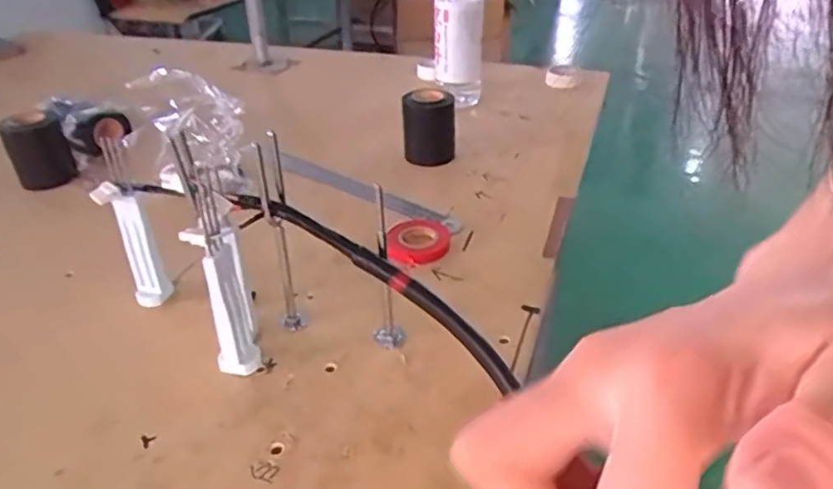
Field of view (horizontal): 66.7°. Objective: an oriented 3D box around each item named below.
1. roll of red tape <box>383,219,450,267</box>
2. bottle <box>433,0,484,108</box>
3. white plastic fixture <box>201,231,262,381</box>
[{"bbox_3d":[0.002,-0.001,0.584,0.060,0.015,0.058,-2,32,1],"label":"roll of red tape"},{"bbox_3d":[0.056,-0.297,0.849,0.066,0.222,0.057,3,34,4],"label":"bottle"},{"bbox_3d":[-0.131,0.040,0.443,0.030,0.107,0.035,-13,33,-16],"label":"white plastic fixture"}]

